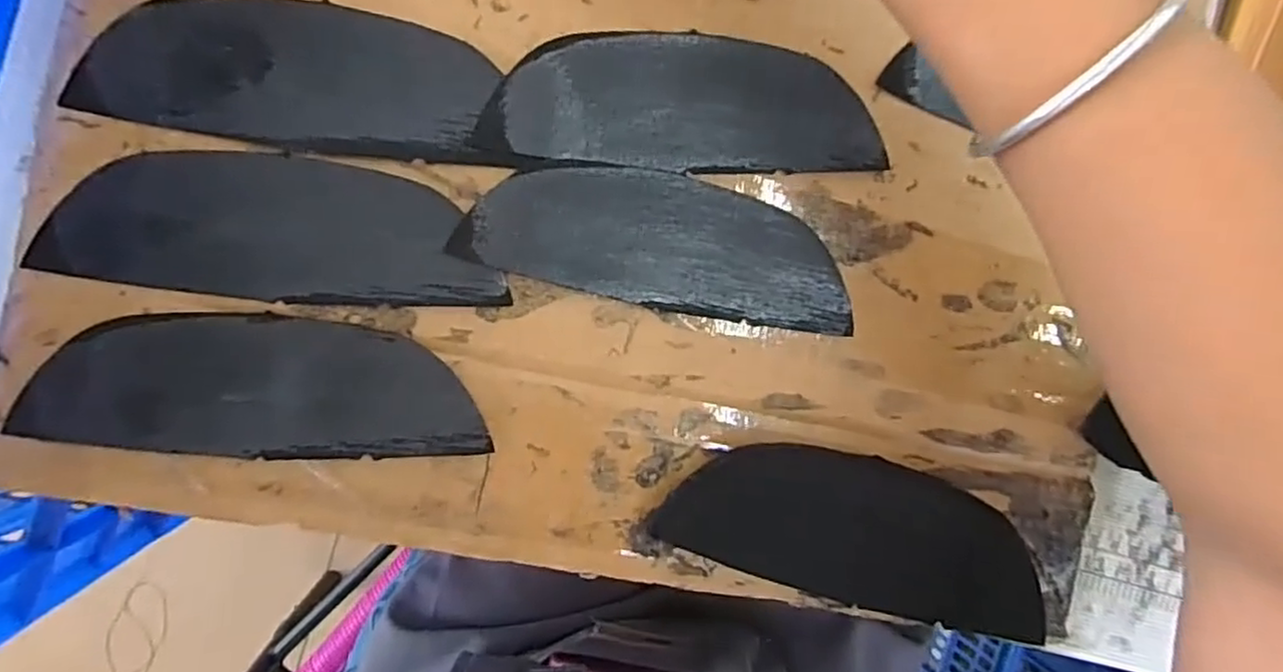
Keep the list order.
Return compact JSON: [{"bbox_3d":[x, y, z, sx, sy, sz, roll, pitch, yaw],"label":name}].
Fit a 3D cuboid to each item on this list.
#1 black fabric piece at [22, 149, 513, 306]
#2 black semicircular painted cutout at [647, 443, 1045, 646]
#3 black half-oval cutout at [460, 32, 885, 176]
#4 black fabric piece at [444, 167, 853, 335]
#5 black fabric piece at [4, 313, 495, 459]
[{"bbox_3d":[-0.117,-0.035,0.228,0.139,0.004,0.046,3,92,-8],"label":"black fabric piece"},{"bbox_3d":[0.079,0.070,0.251,0.142,0.007,0.050,15,77,-6],"label":"black semicircular painted cutout"},{"bbox_3d":[0.017,-0.083,0.246,0.138,0.004,0.046,0,93,-8],"label":"black half-oval cutout"},{"bbox_3d":[0.009,-0.033,0.247,0.138,0.004,0.045,10,91,-8],"label":"black fabric piece"},{"bbox_3d":[-0.125,0.017,0.230,0.139,0.004,0.046,2,92,-8],"label":"black fabric piece"}]

